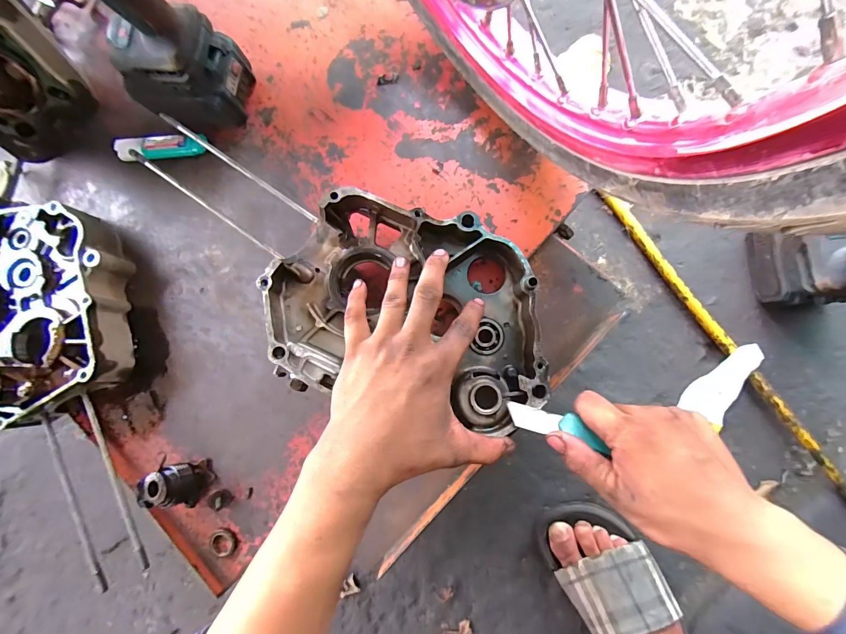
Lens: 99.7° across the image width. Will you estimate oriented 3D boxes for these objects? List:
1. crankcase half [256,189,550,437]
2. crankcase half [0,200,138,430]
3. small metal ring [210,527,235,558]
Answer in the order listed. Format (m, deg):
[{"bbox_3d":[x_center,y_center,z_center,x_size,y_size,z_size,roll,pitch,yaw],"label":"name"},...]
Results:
[{"bbox_3d":[-0.009,-0.010,0.305,0.234,0.059,0.167,12,87,9],"label":"crankcase half"},{"bbox_3d":[-0.409,-0.012,0.380,0.182,0.065,0.236,-16,83,6],"label":"crankcase half"},{"bbox_3d":[-0.201,0.227,0.358,0.022,0.008,0.026,-29,82,5],"label":"small metal ring"}]

